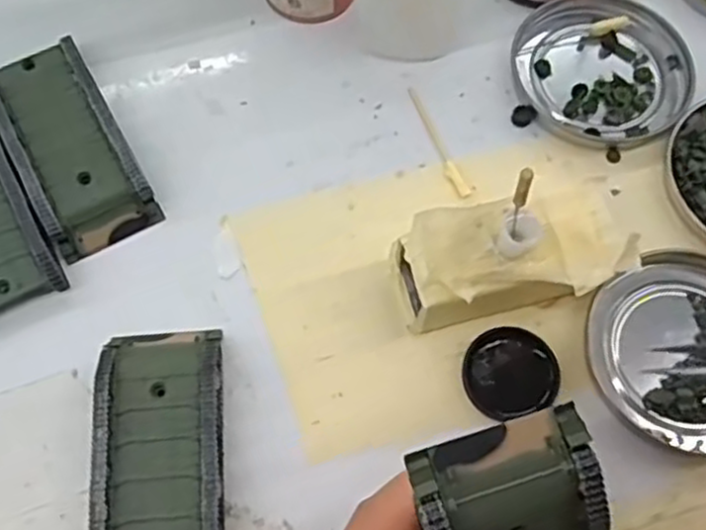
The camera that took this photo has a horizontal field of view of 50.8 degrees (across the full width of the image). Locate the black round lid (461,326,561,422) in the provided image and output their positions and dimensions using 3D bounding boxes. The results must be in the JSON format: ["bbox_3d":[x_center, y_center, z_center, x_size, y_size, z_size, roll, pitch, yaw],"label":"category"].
[{"bbox_3d":[0.060,0.041,0.284,0.036,0.006,0.033,0,67,-1],"label":"black round lid"}]

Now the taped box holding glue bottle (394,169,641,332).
[{"bbox_3d":[0.058,-0.002,0.283,0.087,0.042,0.045,-17,68,-8],"label":"taped box holding glue bottle"}]

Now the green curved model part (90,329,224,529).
[{"bbox_3d":[-0.068,0.069,0.264,0.044,0.021,0.095,-4,67,-3],"label":"green curved model part"}]

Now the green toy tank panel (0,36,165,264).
[{"bbox_3d":[-0.120,-0.052,0.311,0.043,0.016,0.095,-28,70,-12],"label":"green toy tank panel"}]

